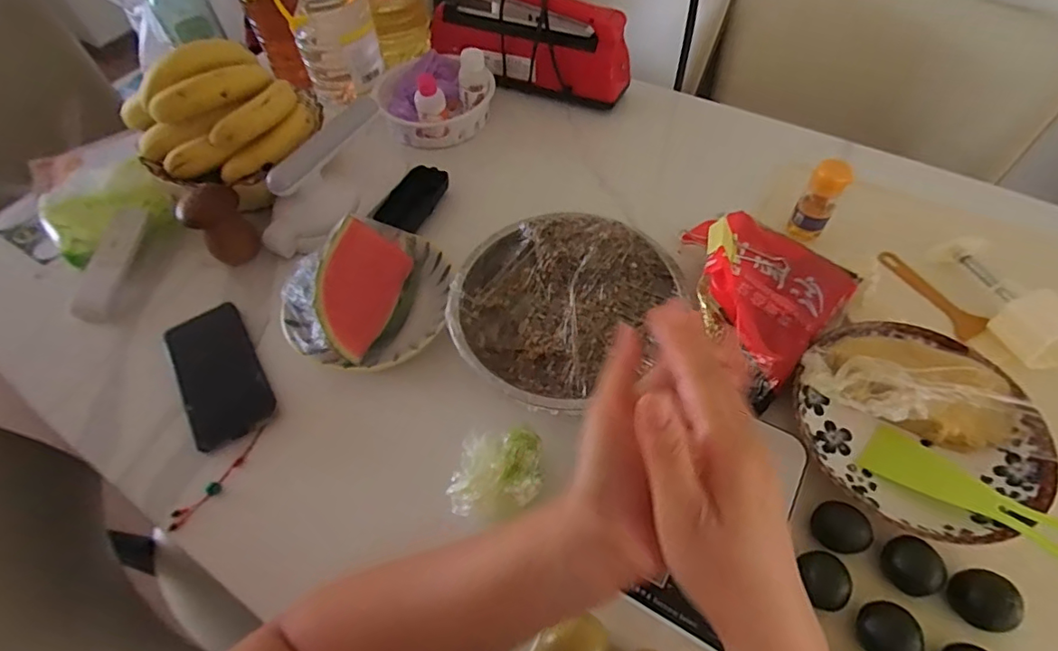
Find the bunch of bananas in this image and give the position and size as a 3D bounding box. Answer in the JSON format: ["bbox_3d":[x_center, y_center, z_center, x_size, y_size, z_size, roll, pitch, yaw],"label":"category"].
[{"bbox_3d":[-0.359,-0.250,0.615,0.193,0.104,0.148,-34,60,-19],"label":"bunch of bananas"}]

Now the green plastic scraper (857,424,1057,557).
[{"bbox_3d":[0.343,0.130,0.419,0.048,0.013,0.139,-41,47,-21],"label":"green plastic scraper"}]

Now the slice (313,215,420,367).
[{"bbox_3d":[-0.166,-0.029,0.542,0.089,0.076,0.136,6,56,7],"label":"slice"}]

